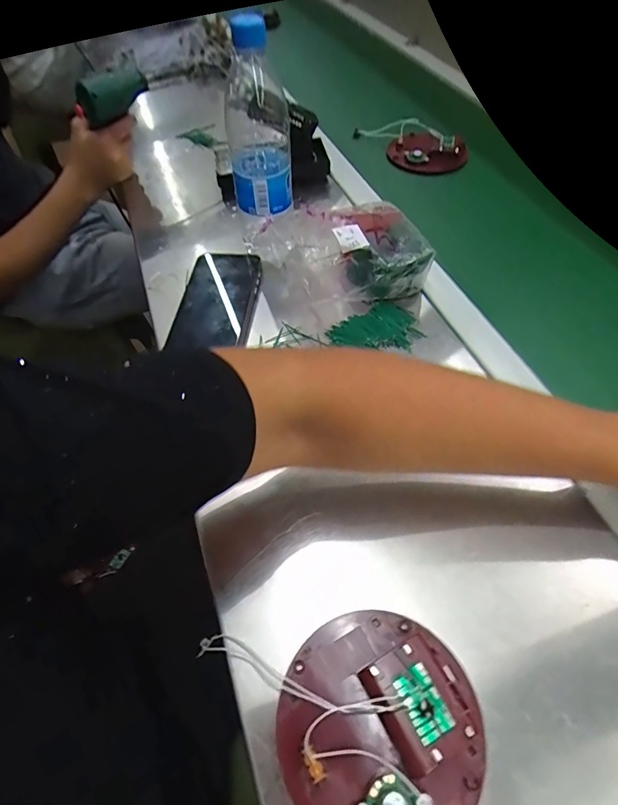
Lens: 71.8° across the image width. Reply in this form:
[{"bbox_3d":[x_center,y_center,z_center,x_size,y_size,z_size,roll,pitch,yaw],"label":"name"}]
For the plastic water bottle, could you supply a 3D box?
[{"bbox_3d":[-0.050,-0.256,0.443,0.063,0.211,0.068,-6,55,-2],"label":"plastic water bottle"}]

